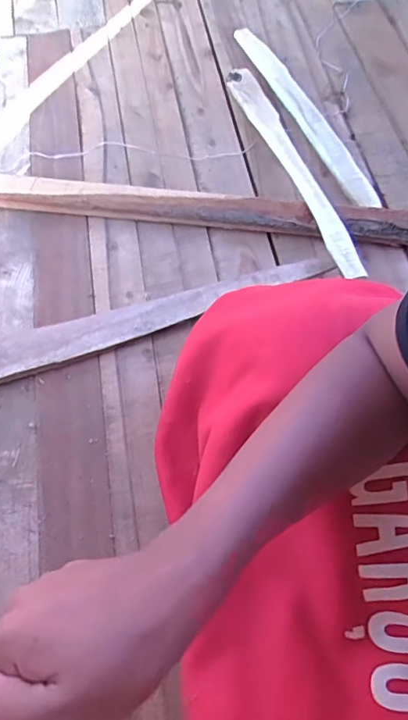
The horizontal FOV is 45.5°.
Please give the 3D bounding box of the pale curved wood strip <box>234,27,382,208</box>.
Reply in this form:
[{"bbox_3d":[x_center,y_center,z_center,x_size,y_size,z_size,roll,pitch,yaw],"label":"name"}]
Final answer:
[{"bbox_3d":[0.173,-0.430,0.823,0.059,0.015,0.469,-19,65,-9],"label":"pale curved wood strip"}]

